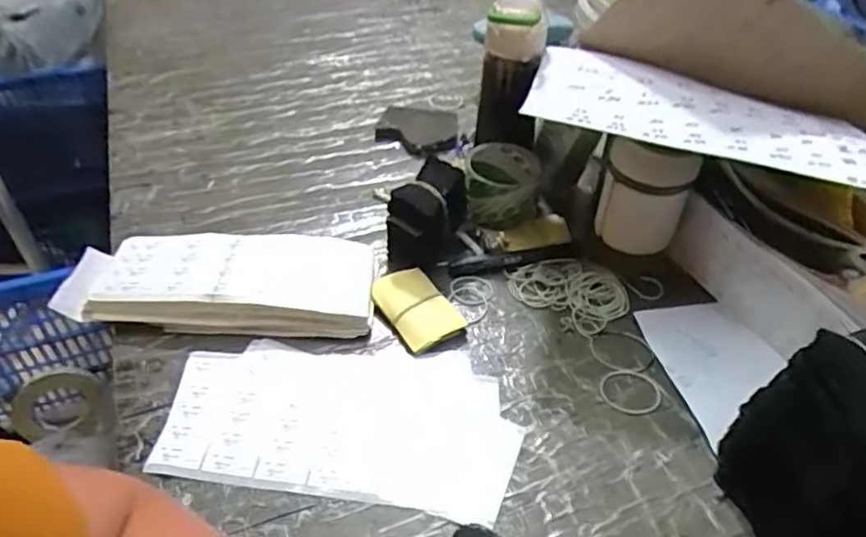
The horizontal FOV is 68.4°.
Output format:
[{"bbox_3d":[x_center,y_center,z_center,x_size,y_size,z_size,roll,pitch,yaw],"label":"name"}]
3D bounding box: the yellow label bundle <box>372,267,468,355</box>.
[{"bbox_3d":[-0.016,0.039,0.634,0.063,0.014,0.090,-27,64,-24],"label":"yellow label bundle"}]

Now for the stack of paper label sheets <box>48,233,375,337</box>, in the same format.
[{"bbox_3d":[-0.207,0.013,0.634,0.291,0.047,0.104,1,44,0],"label":"stack of paper label sheets"}]

